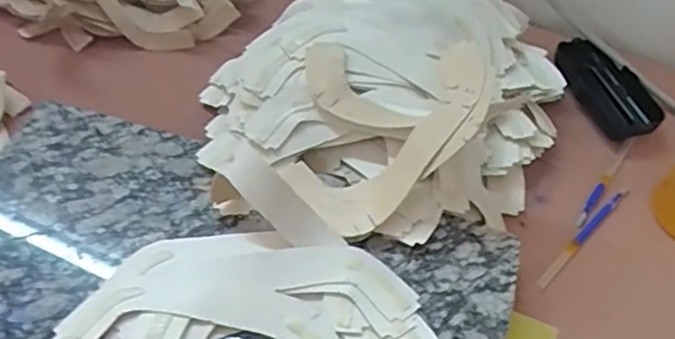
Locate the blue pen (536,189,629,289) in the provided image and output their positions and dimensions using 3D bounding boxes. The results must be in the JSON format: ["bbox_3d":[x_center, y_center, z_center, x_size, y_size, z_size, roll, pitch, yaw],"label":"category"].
[{"bbox_3d":[0.183,0.049,0.460,0.008,0.005,0.123,39,59,25],"label":"blue pen"}]

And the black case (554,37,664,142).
[{"bbox_3d":[0.238,-0.071,0.546,0.052,0.024,0.109,-18,54,-17],"label":"black case"}]

